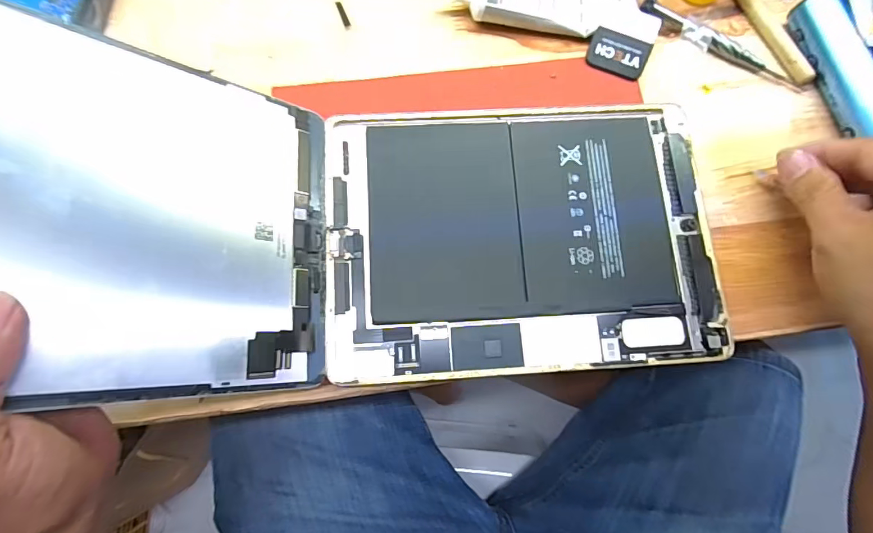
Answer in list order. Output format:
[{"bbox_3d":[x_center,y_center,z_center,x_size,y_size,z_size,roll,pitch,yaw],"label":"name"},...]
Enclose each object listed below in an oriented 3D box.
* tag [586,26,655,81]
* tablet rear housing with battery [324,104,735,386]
[{"bbox_3d":[0.124,-0.146,0.302,0.039,0.006,0.027,23,82,1],"label":"tag"},{"bbox_3d":[0.051,-0.020,0.275,0.232,0.008,0.167,-3,78,-2],"label":"tablet rear housing with battery"}]

